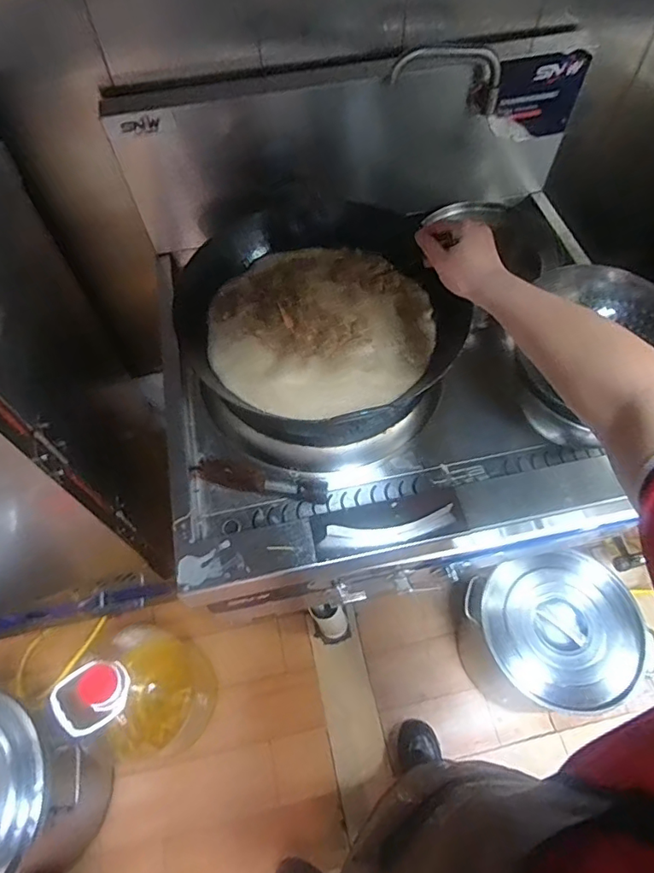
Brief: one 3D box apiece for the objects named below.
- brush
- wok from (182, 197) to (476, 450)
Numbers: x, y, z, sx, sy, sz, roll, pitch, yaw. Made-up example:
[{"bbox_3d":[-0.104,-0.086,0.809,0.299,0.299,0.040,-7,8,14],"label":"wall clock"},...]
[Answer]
[{"bbox_3d":[-0.116,0.075,0.877,0.240,0.028,0.061,13,61,8],"label":"brush"},{"bbox_3d":[-0.018,-0.218,0.925,0.461,0.141,0.476,0,60,0],"label":"wok"}]

